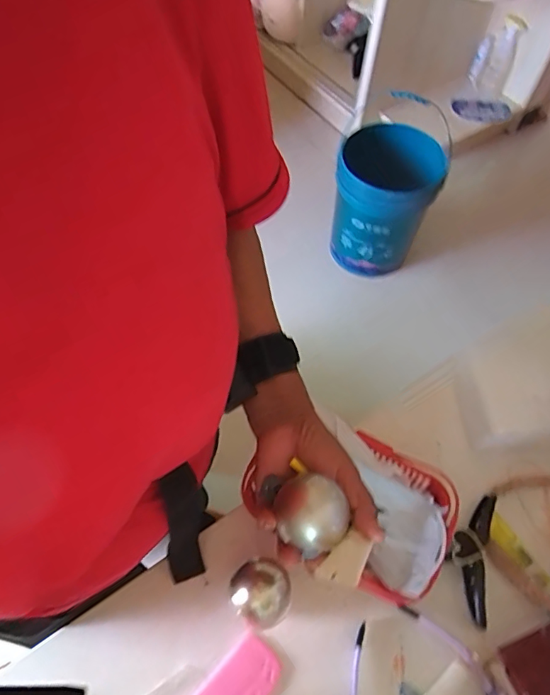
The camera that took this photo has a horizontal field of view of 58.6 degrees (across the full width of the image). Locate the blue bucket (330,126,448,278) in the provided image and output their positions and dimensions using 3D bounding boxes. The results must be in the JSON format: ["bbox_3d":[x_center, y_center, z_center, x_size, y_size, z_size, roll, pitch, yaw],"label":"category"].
[{"bbox_3d":[0.329,-0.444,1.502,0.271,0.398,0.323,18,61,8],"label":"blue bucket"}]

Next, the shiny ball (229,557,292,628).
[{"bbox_3d":[-0.012,0.224,0.447,0.050,0.056,0.054,-30,65,-18],"label":"shiny ball"}]

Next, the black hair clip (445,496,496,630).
[{"bbox_3d":[0.189,0.201,0.480,0.041,0.033,0.118,15,60,6],"label":"black hair clip"}]

